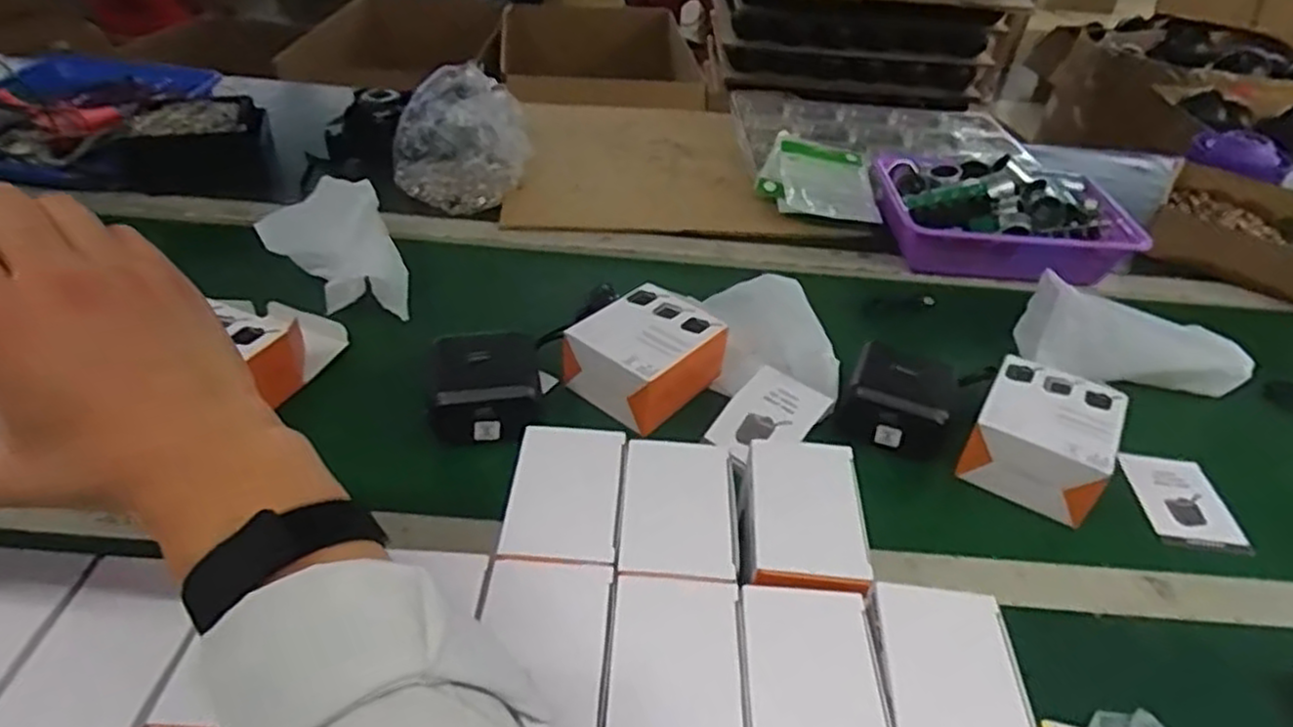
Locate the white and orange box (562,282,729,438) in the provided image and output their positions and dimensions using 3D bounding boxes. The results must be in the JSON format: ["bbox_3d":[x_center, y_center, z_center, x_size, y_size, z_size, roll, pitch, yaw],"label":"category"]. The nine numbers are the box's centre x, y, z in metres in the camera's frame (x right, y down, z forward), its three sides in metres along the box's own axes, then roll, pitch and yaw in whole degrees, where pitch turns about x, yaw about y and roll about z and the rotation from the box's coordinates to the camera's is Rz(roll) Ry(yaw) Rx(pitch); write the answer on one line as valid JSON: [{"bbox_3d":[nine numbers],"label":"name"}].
[{"bbox_3d":[-0.001,-0.009,0.673,0.101,0.060,0.117,33,46,30],"label":"white and orange box"}]

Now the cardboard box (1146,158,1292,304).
[{"bbox_3d":[0.757,-0.177,0.941,0.210,0.075,0.236,30,45,27],"label":"cardboard box"}]

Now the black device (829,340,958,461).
[{"bbox_3d":[0.221,0.032,0.665,0.087,0.047,0.089,18,41,16],"label":"black device"}]

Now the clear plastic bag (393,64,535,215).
[{"bbox_3d":[-0.237,-0.281,0.953,0.162,0.114,0.184,9,39,5],"label":"clear plastic bag"}]

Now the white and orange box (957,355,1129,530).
[{"bbox_3d":[0.330,0.057,0.624,0.098,0.054,0.109,24,43,22],"label":"white and orange box"}]

